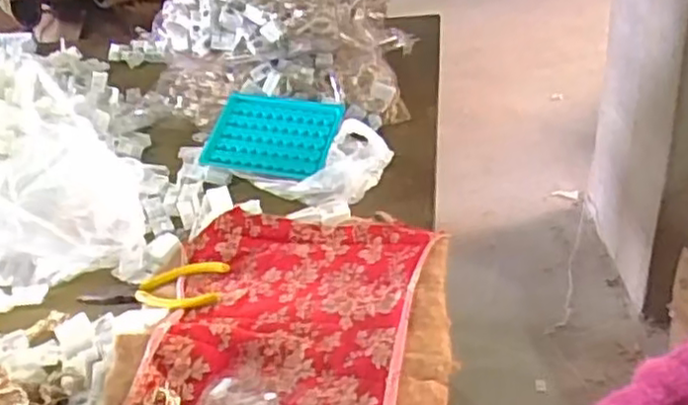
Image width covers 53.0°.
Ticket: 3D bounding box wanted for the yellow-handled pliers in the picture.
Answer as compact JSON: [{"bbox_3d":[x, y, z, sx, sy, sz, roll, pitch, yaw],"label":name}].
[{"bbox_3d":[-0.154,0.075,0.554,0.121,0.015,0.050,-10,33,-3],"label":"yellow-handled pliers"}]

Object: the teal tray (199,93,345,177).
[{"bbox_3d":[-0.072,-0.072,0.706,0.130,0.011,0.098,10,59,20],"label":"teal tray"}]

